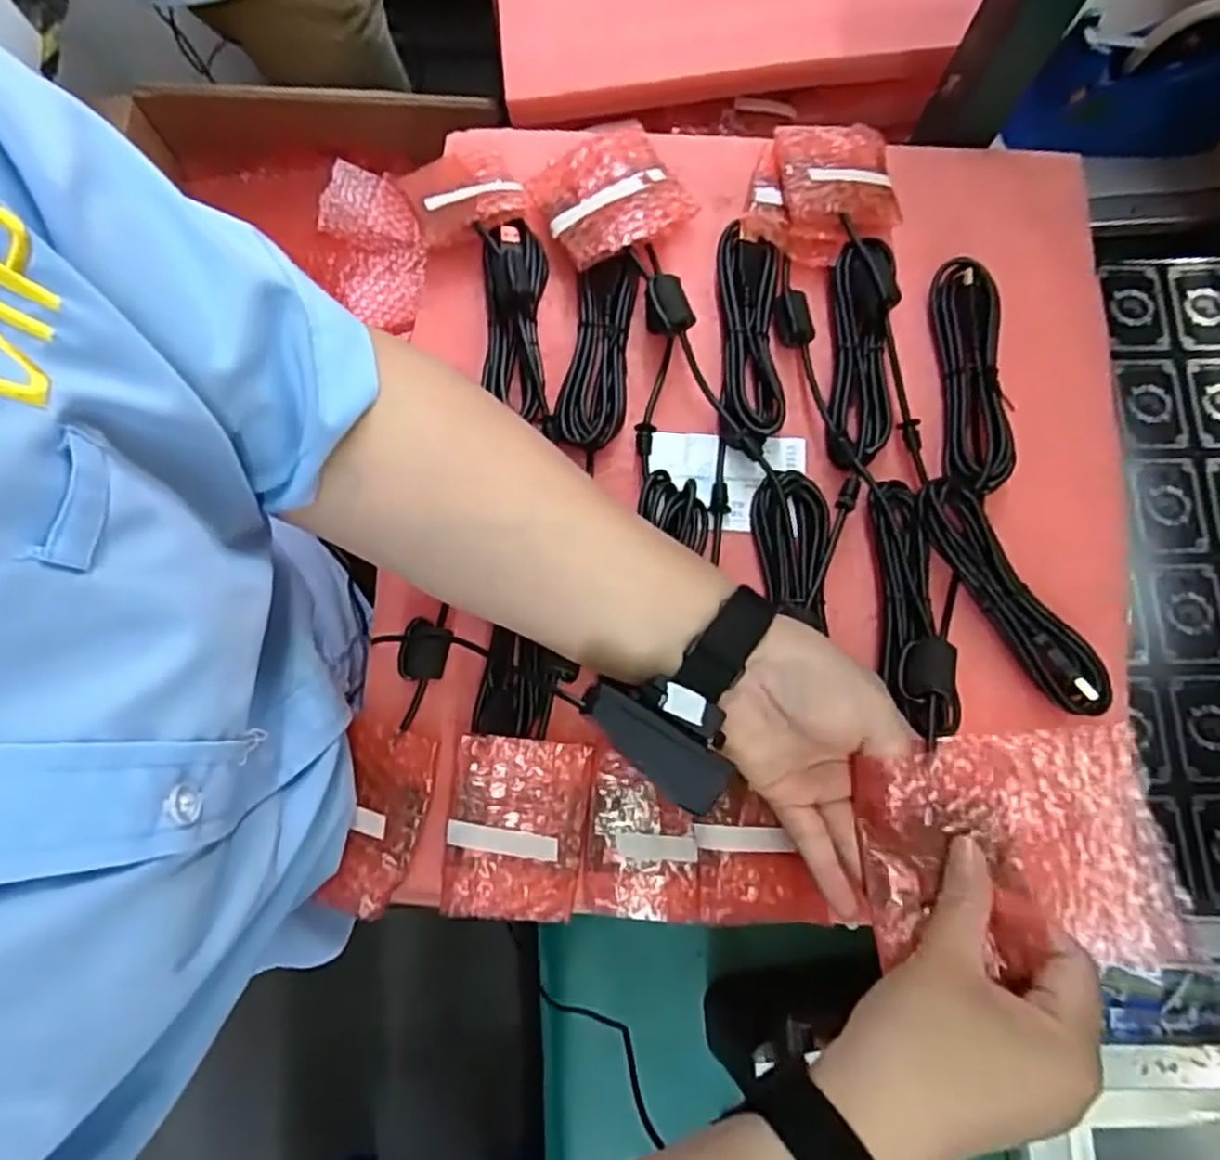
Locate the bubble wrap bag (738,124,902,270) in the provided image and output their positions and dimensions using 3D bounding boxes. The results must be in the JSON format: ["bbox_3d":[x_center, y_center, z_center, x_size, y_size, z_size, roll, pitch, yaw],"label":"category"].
[{"bbox_3d":[0.140,-0.255,0.485,0.092,0.027,0.113,16,78,2],"label":"bubble wrap bag"}]

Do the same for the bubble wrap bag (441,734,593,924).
[{"bbox_3d":[-0.050,0.131,0.390,0.070,0.021,0.091,7,78,0],"label":"bubble wrap bag"}]

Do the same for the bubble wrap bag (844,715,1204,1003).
[{"bbox_3d":[0.183,0.119,0.325,0.133,0.036,0.098,-2,78,-1],"label":"bubble wrap bag"}]

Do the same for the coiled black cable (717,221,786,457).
[{"bbox_3d":[0.086,-0.149,0.455,0.037,0.018,0.153,2,78,-1],"label":"coiled black cable"}]

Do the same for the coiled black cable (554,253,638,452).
[{"bbox_3d":[-0.006,-0.139,0.451,0.039,0.020,0.118,9,78,1],"label":"coiled black cable"}]

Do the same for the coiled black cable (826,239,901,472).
[{"bbox_3d":[0.152,-0.136,0.444,0.038,0.028,0.142,6,78,0],"label":"coiled black cable"}]

